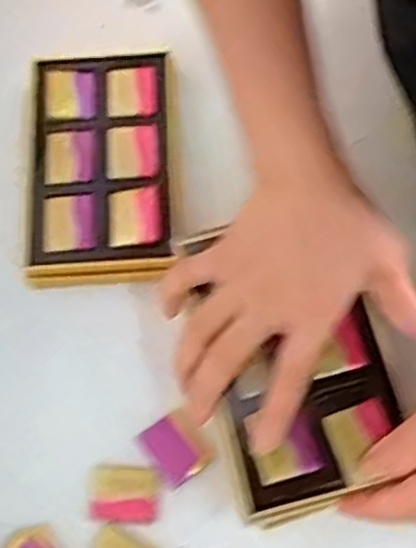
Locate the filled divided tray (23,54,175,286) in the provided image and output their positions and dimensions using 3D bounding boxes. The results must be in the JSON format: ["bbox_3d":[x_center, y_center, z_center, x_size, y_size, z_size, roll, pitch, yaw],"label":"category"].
[{"bbox_3d":[-0.071,-0.075,0.523,0.102,0.035,0.173,-3,70,2],"label":"filled divided tray"}]

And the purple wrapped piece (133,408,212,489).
[{"bbox_3d":[-0.021,0.108,0.464,0.033,0.004,0.039,-36,72,-10],"label":"purple wrapped piece"}]

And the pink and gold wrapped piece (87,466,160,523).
[{"bbox_3d":[-0.051,0.134,0.457,0.041,0.005,0.032,0,70,3],"label":"pink and gold wrapped piece"}]

